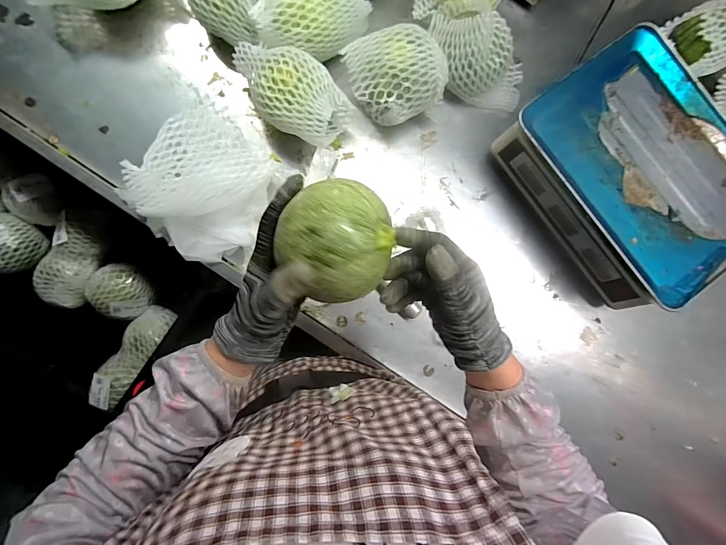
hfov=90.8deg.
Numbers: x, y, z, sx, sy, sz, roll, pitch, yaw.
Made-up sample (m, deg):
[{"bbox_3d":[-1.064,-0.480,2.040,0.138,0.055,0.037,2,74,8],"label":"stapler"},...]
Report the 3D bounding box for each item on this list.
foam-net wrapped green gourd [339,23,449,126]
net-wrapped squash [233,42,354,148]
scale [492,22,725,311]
[{"bbox_3d":[0.048,-0.277,0.519,0.132,0.103,0.115,-19,88,-5],"label":"foam-net wrapped green gourd"},{"bbox_3d":[-0.110,-0.256,0.510,0.184,0.098,0.098,32,85,-2],"label":"net-wrapped squash"},{"bbox_3d":[0.380,-0.140,0.525,0.241,0.120,0.321,-36,90,-5],"label":"scale"}]

